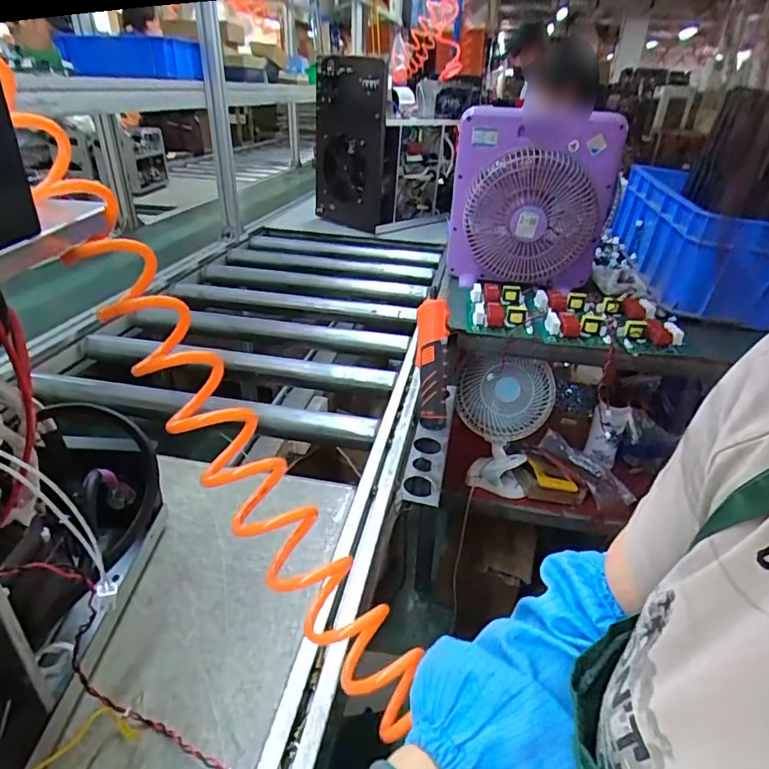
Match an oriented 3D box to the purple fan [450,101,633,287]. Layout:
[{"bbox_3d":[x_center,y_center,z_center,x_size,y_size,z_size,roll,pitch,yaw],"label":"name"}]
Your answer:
[{"bbox_3d":[0.304,-0.377,1.055,0.321,0.345,0.089,4,17,7],"label":"purple fan"}]

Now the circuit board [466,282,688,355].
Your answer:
[{"bbox_3d":[0.356,-0.138,1.001,0.384,0.036,0.220,7,31,7],"label":"circuit board"}]

